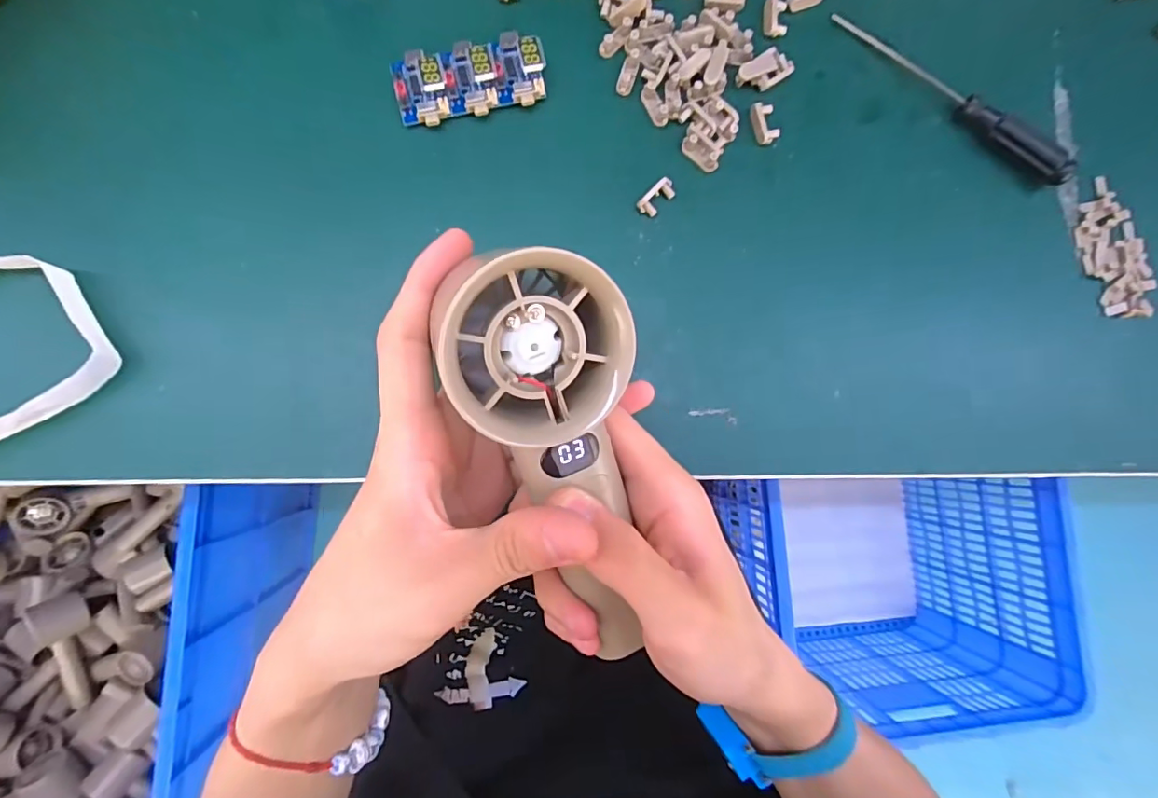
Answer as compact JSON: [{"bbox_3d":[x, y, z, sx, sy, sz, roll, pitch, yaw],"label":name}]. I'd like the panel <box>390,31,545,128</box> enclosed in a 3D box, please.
[{"bbox_3d":[-0.048,-0.144,0.231,0.067,0.014,0.034,-12,87,-6],"label":"panel"}]

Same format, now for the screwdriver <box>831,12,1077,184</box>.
[{"bbox_3d":[0.177,-0.144,0.247,0.130,0.016,0.011,38,83,-1],"label":"screwdriver"}]

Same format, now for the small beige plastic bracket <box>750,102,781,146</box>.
[{"bbox_3d":[0.087,-0.129,0.244,0.011,0.005,0.019,-18,87,-6],"label":"small beige plastic bracket"}]

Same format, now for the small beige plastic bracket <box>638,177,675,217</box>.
[{"bbox_3d":[0.036,-0.093,0.240,0.019,0.005,0.010,-44,90,-7],"label":"small beige plastic bracket"}]

